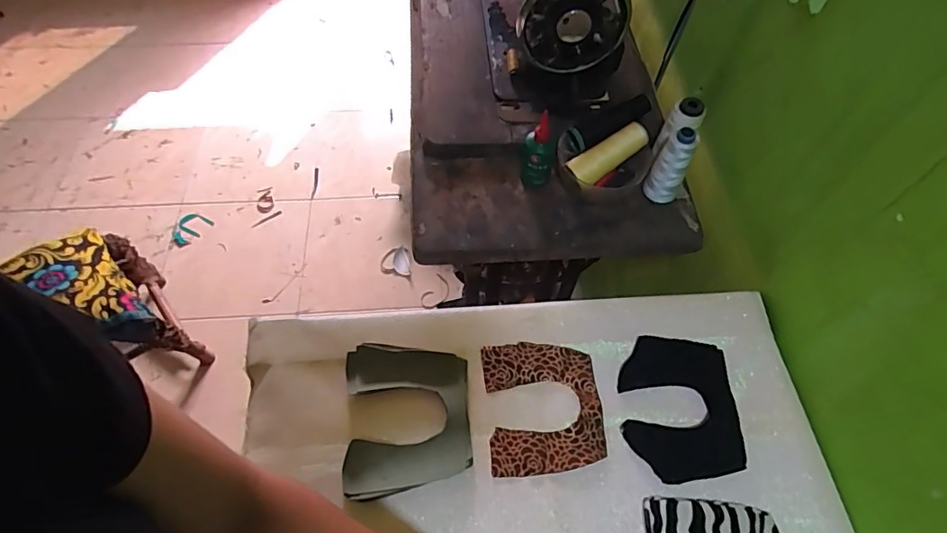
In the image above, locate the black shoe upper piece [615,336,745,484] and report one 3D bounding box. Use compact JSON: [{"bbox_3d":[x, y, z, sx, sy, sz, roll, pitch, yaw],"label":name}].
[{"bbox_3d":[0.222,0.152,0.554,0.120,0.008,0.146,3,63,3],"label":"black shoe upper piece"}]

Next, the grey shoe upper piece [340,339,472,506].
[{"bbox_3d":[-0.069,0.157,0.540,0.127,0.016,0.152,-4,59,-2],"label":"grey shoe upper piece"}]

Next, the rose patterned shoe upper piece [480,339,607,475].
[{"bbox_3d":[0.076,0.150,0.558,0.120,0.006,0.137,-4,63,-1],"label":"rose patterned shoe upper piece"}]

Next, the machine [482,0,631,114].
[{"bbox_3d":[0.109,-0.440,0.780,0.166,0.206,0.394,-4,59,-3],"label":"machine"}]

